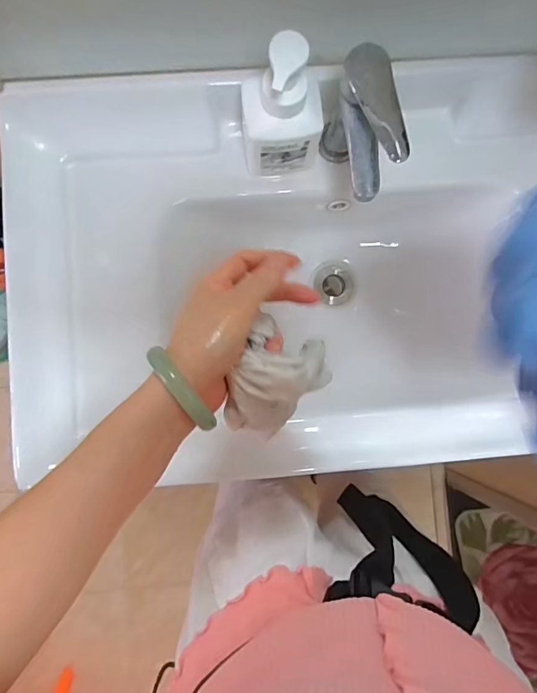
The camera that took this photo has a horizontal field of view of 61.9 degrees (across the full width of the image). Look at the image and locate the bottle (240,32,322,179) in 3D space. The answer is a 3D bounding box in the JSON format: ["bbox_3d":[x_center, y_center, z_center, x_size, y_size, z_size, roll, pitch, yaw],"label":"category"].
[{"bbox_3d":[0.016,-0.251,0.477,0.087,0.181,0.061,-3,86,-2],"label":"bottle"}]

